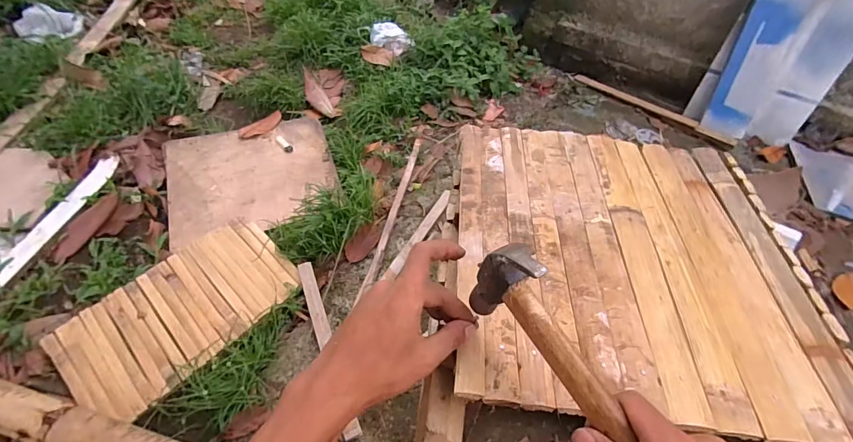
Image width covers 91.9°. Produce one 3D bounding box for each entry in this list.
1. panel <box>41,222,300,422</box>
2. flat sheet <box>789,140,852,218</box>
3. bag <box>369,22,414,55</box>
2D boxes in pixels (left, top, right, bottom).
[{"bbox_3d":[-0.525,0.186,0.892,0.290,0.028,0.447,37,58,22],"label":"panel"},{"bbox_3d":[1.349,-0.106,1.298,0.364,0.034,0.314,25,55,7],"label":"flat sheet"},{"bbox_3d":[-0.138,-0.695,1.560,0.131,0.050,0.229,-18,57,-19],"label":"bag"}]

